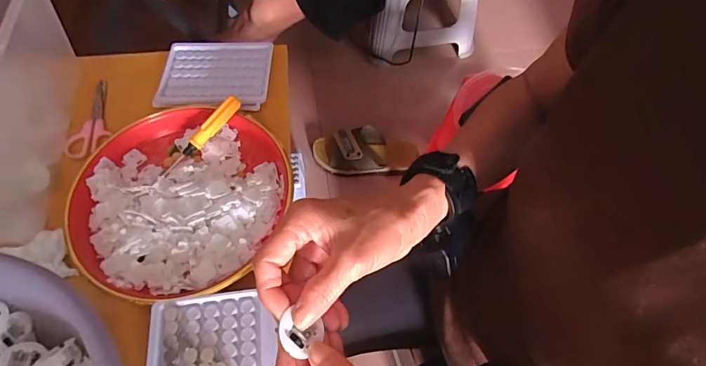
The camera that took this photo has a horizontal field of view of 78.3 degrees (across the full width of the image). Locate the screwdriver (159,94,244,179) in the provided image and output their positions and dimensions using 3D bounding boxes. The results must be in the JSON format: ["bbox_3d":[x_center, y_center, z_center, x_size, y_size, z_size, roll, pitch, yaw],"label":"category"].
[{"bbox_3d":[-0.166,-0.051,0.474,0.015,0.017,0.114,42,86,20],"label":"screwdriver"}]

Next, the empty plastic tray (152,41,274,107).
[{"bbox_3d":[-0.168,-0.135,0.532,0.132,0.012,0.099,0,60,-2],"label":"empty plastic tray"}]

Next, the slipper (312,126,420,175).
[{"bbox_3d":[0.032,-0.078,1.041,0.252,0.074,0.112,-2,60,-3],"label":"slipper"}]

